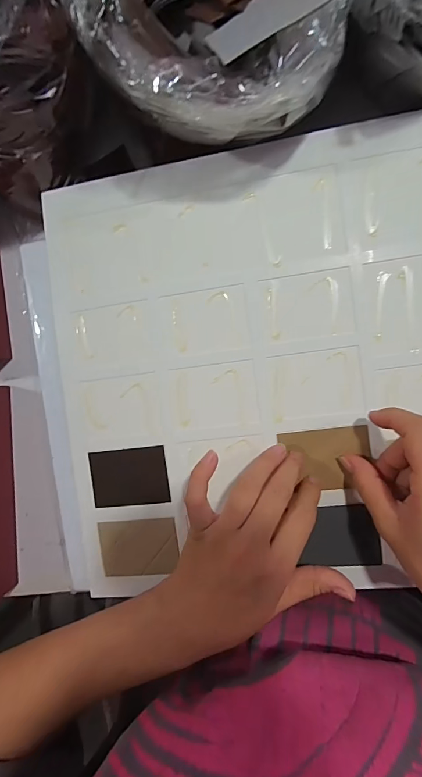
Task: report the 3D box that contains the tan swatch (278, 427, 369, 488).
[{"bbox_3d":[0.089,0.055,0.290,0.065,0.004,0.046,-7,85,10],"label":"tan swatch"}]

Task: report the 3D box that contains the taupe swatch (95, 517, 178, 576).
[{"bbox_3d":[-0.060,0.135,0.317,0.069,0.004,0.048,-9,91,13],"label":"taupe swatch"}]

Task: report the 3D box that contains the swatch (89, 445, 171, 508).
[{"bbox_3d":[-0.069,0.075,0.314,0.067,0.004,0.047,-8,89,13],"label":"swatch"}]

